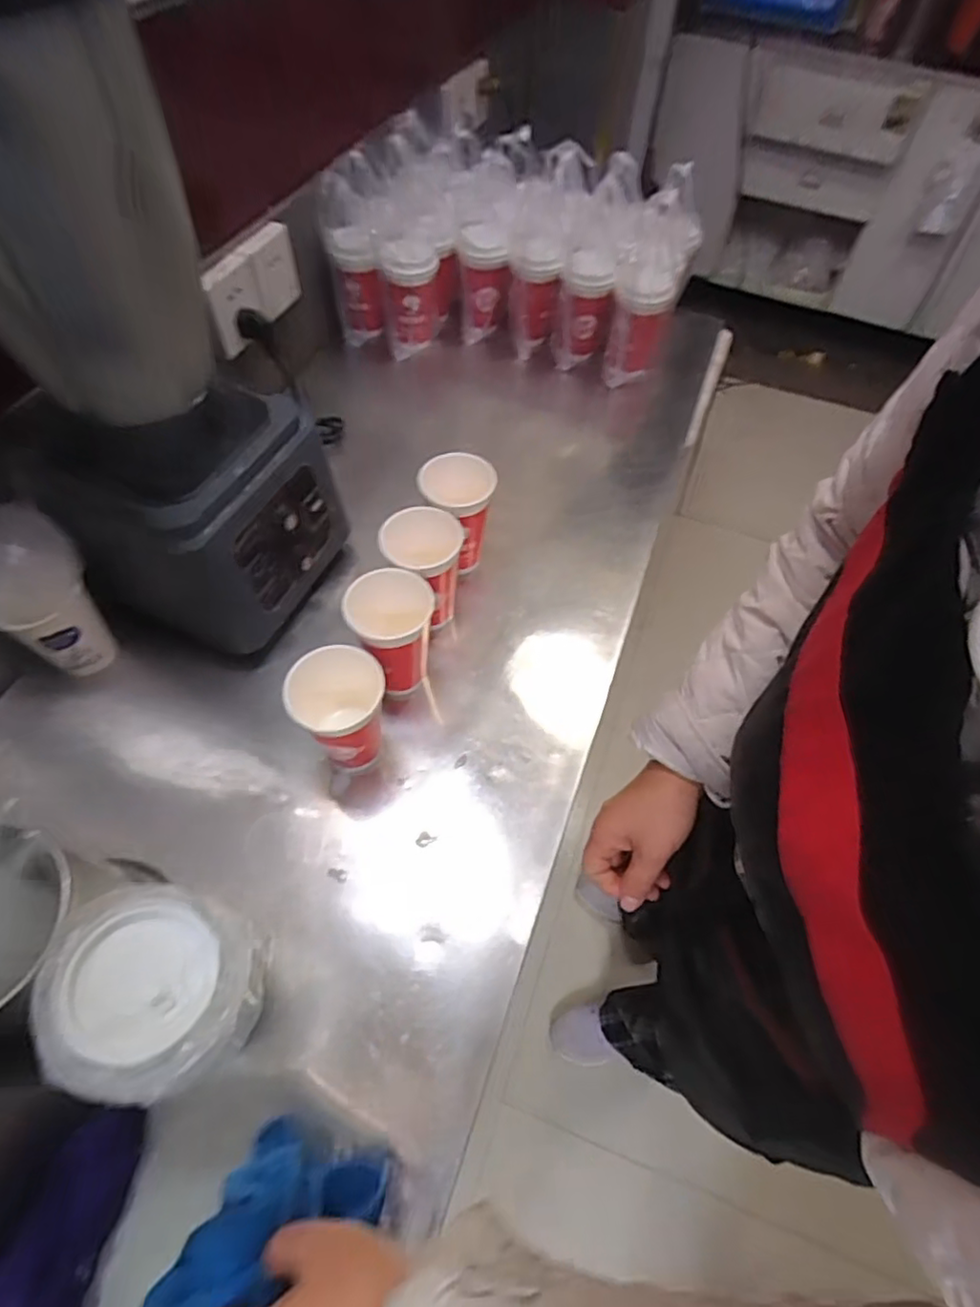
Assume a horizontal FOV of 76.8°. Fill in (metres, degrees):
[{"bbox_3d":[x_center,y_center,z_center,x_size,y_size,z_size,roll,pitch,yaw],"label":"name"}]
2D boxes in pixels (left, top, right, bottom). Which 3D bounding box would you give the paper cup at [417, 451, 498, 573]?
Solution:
[{"bbox_3d":[-0.037,-0.156,0.716,0.081,0.125,0.078,1,58,-2],"label":"paper cup"}]

